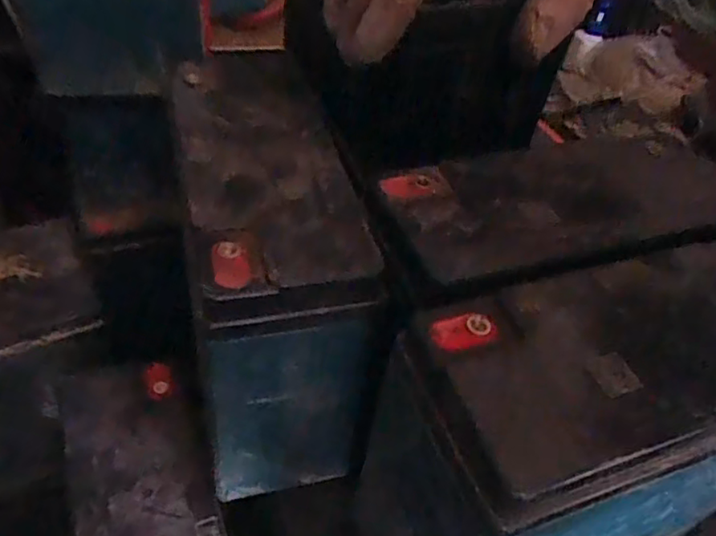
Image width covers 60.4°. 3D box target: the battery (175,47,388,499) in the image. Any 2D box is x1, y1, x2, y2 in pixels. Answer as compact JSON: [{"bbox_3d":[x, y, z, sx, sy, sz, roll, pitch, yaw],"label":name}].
[{"bbox_3d":[-0.052,0.006,0.340,0.074,0.169,0.176,-6,46,-15],"label":"battery"}]

